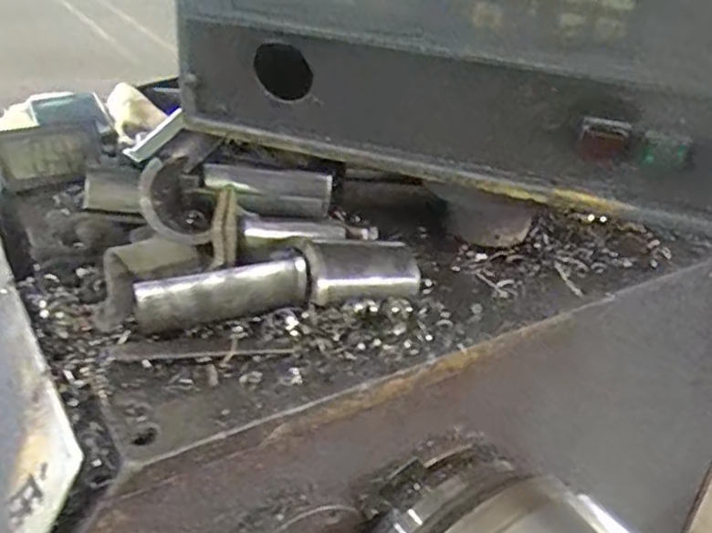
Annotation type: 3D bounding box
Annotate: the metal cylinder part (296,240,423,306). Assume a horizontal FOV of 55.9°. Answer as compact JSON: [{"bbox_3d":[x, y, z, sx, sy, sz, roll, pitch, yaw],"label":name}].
[{"bbox_3d":[-0.001,0.005,0.496,0.098,0.038,0.056,-2,63,-34],"label":"metal cylinder part"}]

